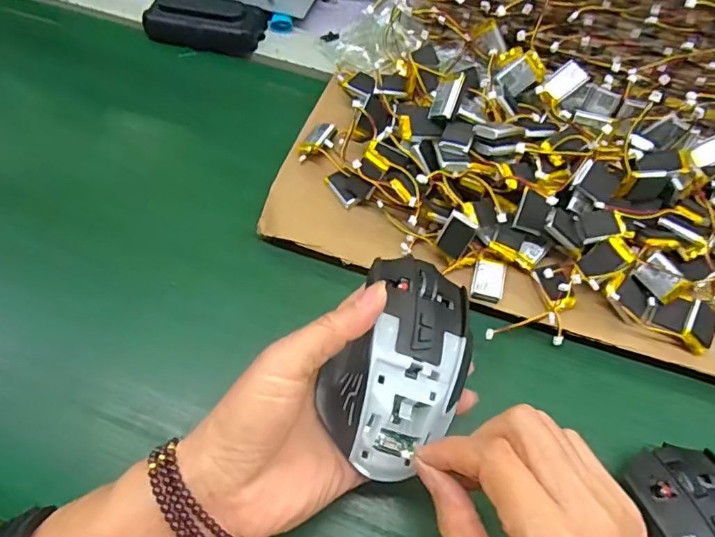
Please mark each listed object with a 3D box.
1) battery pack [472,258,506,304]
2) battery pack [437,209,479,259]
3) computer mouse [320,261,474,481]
[{"bbox_3d":[0.088,0.008,0.354,0.020,0.011,0.029,15,61,7],"label":"battery pack"},{"bbox_3d":[0.065,-0.022,0.344,0.020,0.028,0.004,33,27,12],"label":"battery pack"},{"bbox_3d":[0.023,0.046,0.275,0.065,0.039,0.110,22,65,8],"label":"computer mouse"}]

